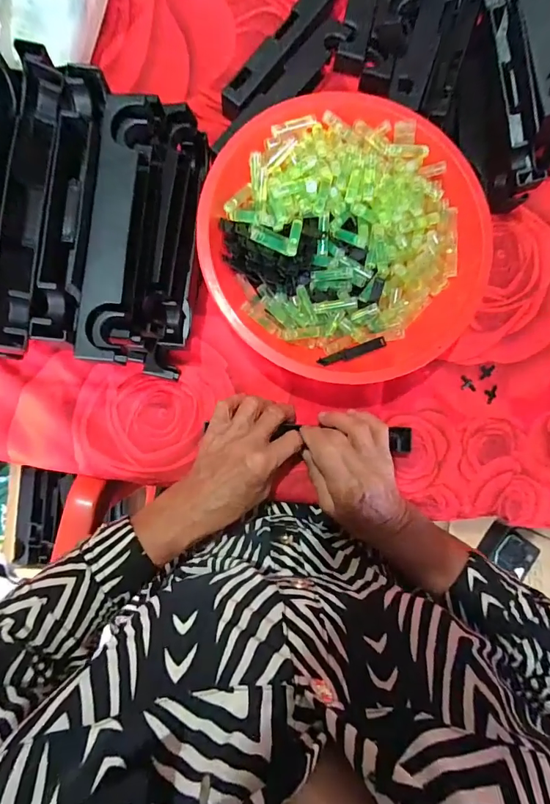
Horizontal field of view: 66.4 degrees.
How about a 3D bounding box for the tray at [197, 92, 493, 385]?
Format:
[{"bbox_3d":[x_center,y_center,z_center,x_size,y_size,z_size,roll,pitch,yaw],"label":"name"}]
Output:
[{"bbox_3d":[0.060,-0.143,0.390,0.237,0.071,0.239,0,86,-3],"label":"tray"}]

